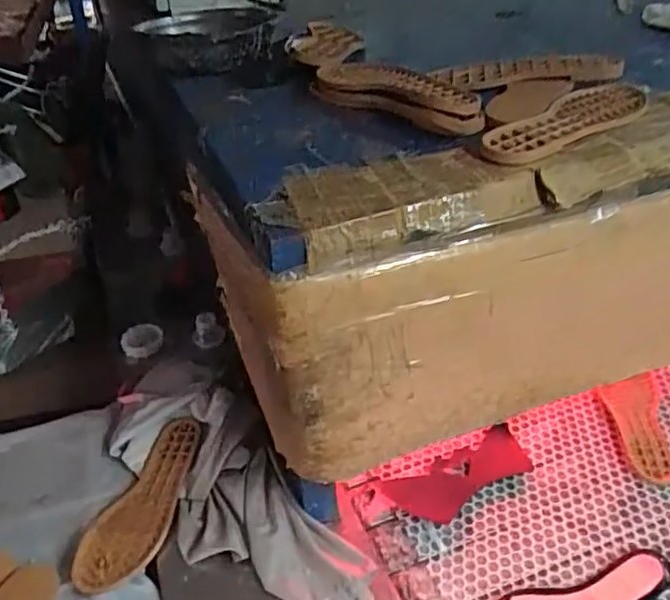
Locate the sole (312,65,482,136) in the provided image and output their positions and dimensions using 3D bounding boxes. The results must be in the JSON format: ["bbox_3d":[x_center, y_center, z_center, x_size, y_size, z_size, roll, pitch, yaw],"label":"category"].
[{"bbox_3d":[0.074,-0.245,0.764,0.089,0.039,0.243,-27,41,-30],"label":"sole"}]

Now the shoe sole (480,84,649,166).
[{"bbox_3d":[0.260,-0.191,0.692,0.090,0.020,0.271,26,44,36],"label":"shoe sole"}]

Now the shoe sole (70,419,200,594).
[{"bbox_3d":[-0.232,0.251,0.799,0.087,0.011,0.238,13,43,20],"label":"shoe sole"}]

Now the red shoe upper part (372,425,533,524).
[{"bbox_3d":[0.169,0.234,0.852,0.206,0.014,0.094,-19,37,-21],"label":"red shoe upper part"}]

